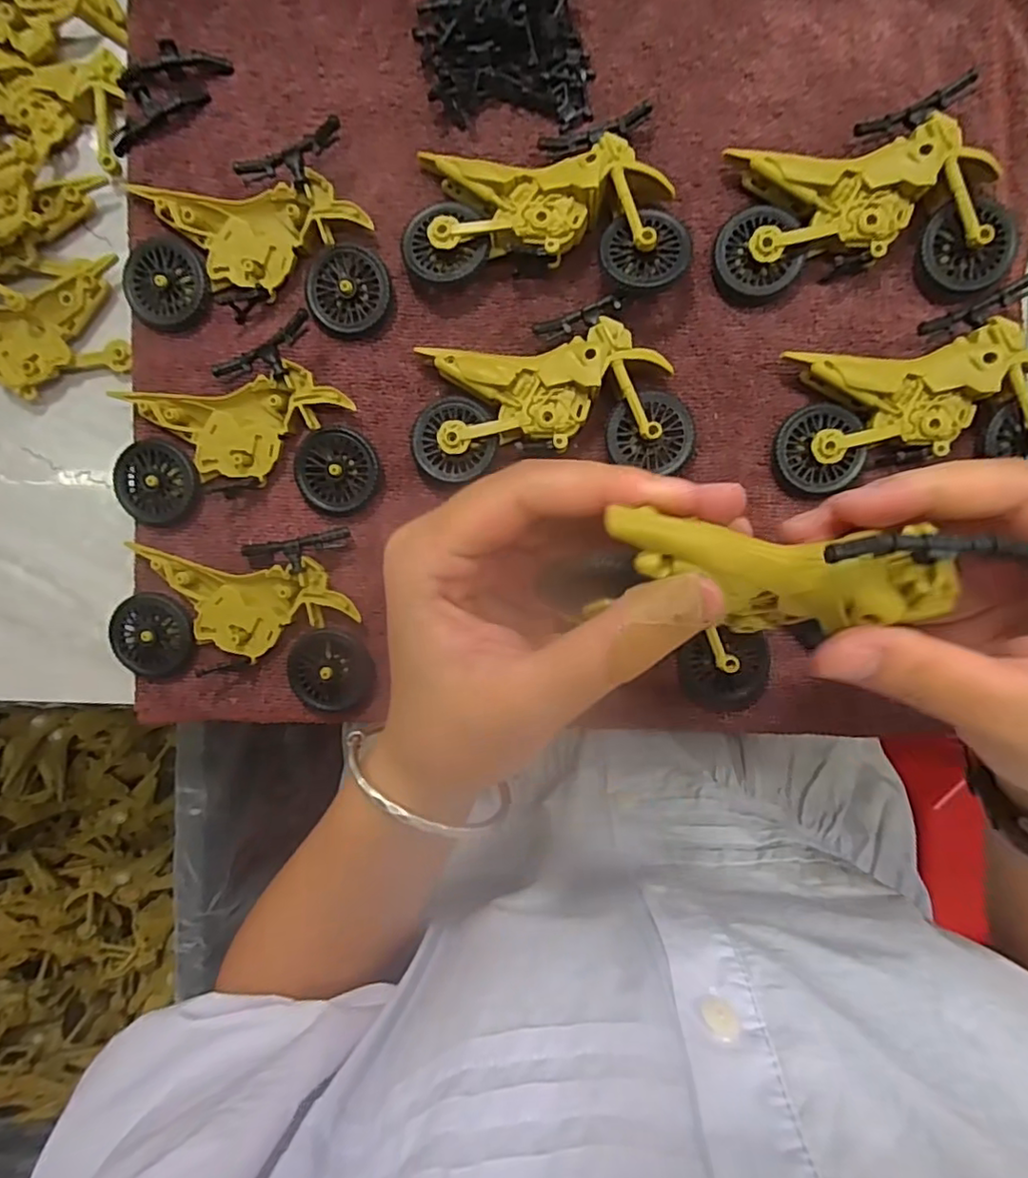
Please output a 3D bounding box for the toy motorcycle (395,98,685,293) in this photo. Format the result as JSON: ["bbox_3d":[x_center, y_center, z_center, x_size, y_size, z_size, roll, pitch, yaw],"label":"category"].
[{"bbox_3d":[0.011,-0.155,0.252,0.111,0.024,0.072,-9,93,3],"label":"toy motorcycle"}]

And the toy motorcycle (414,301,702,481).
[{"bbox_3d":[0.016,-0.084,0.257,0.116,0.021,0.067,-2,93,3],"label":"toy motorcycle"}]

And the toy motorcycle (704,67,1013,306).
[{"bbox_3d":[0.145,-0.162,0.247,0.114,0.022,0.075,2,94,2],"label":"toy motorcycle"}]

